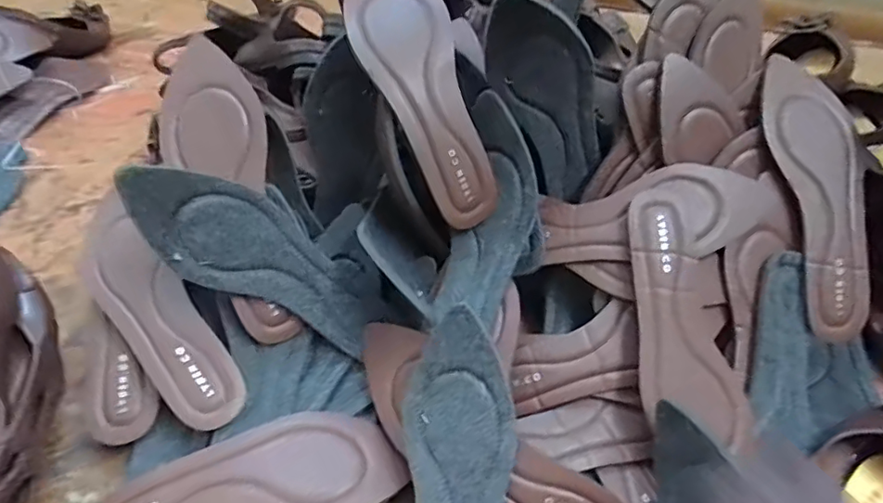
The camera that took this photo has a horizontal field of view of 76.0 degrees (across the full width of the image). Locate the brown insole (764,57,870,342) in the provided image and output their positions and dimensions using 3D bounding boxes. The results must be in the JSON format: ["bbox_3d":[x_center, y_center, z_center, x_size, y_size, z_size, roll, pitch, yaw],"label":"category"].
[{"bbox_3d":[0.315,-0.046,0.466,0.072,0.019,0.229,-7,86,-9],"label":"brown insole"}]

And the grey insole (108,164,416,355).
[{"bbox_3d":[-0.129,0.008,0.445,0.022,0.235,0.077,-2,60,57],"label":"grey insole"}]

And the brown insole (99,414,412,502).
[{"bbox_3d":[-0.138,0.168,0.410,0.214,0.023,0.073,-9,46,-11],"label":"brown insole"}]

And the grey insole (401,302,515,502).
[{"bbox_3d":[0.008,0.163,0.382,0.074,0.026,0.239,5,69,3],"label":"grey insole"}]

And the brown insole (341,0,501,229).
[{"bbox_3d":[-0.013,-0.123,0.450,0.076,0.029,0.212,-26,96,-25],"label":"brown insole"}]

